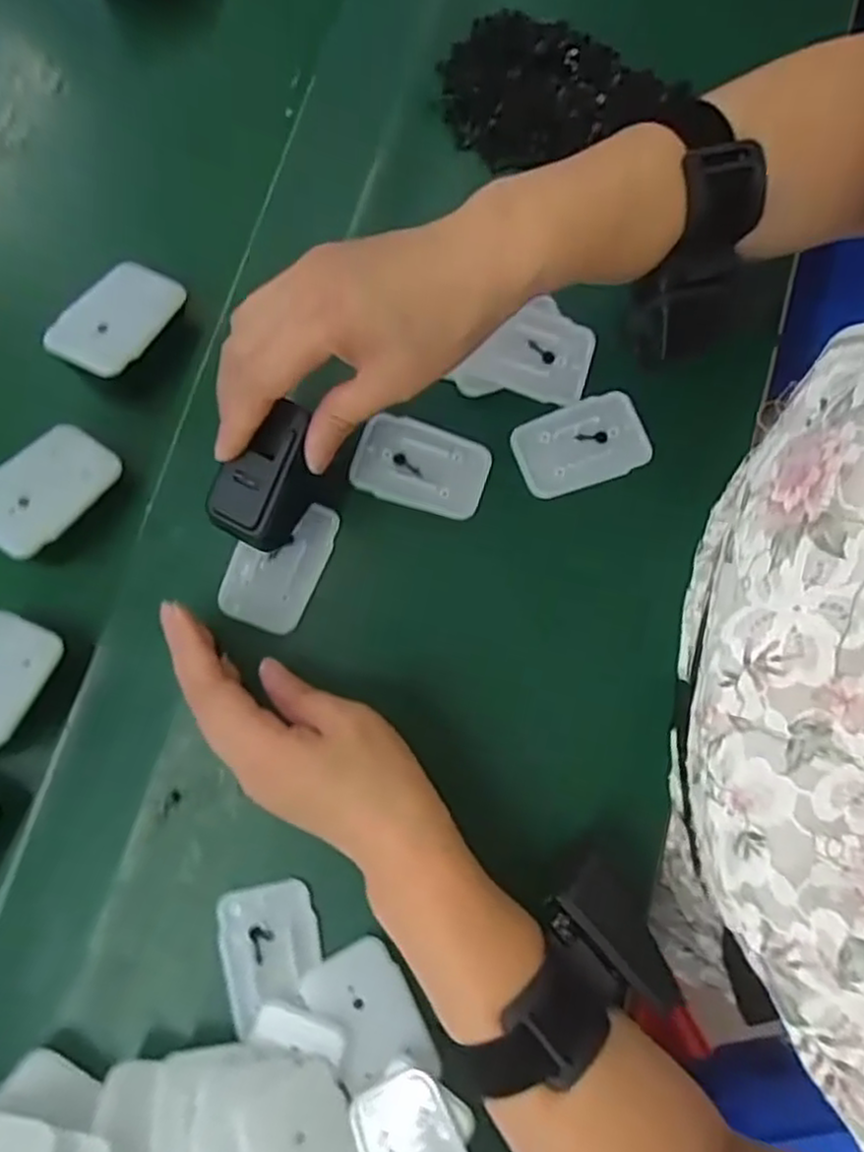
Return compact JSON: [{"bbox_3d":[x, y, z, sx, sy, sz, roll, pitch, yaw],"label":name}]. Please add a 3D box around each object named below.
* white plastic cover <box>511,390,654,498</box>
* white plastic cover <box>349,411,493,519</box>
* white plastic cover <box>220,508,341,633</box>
[{"bbox_3d":[0.080,-0.070,0.376,0.069,0.007,0.044,-22,80,-5],"label":"white plastic cover"},{"bbox_3d":[-0.006,-0.059,0.372,0.070,0.004,0.045,15,79,2],"label":"white plastic cover"},{"bbox_3d":[-0.079,-0.007,0.361,0.045,0.007,0.069,21,80,3],"label":"white plastic cover"}]

